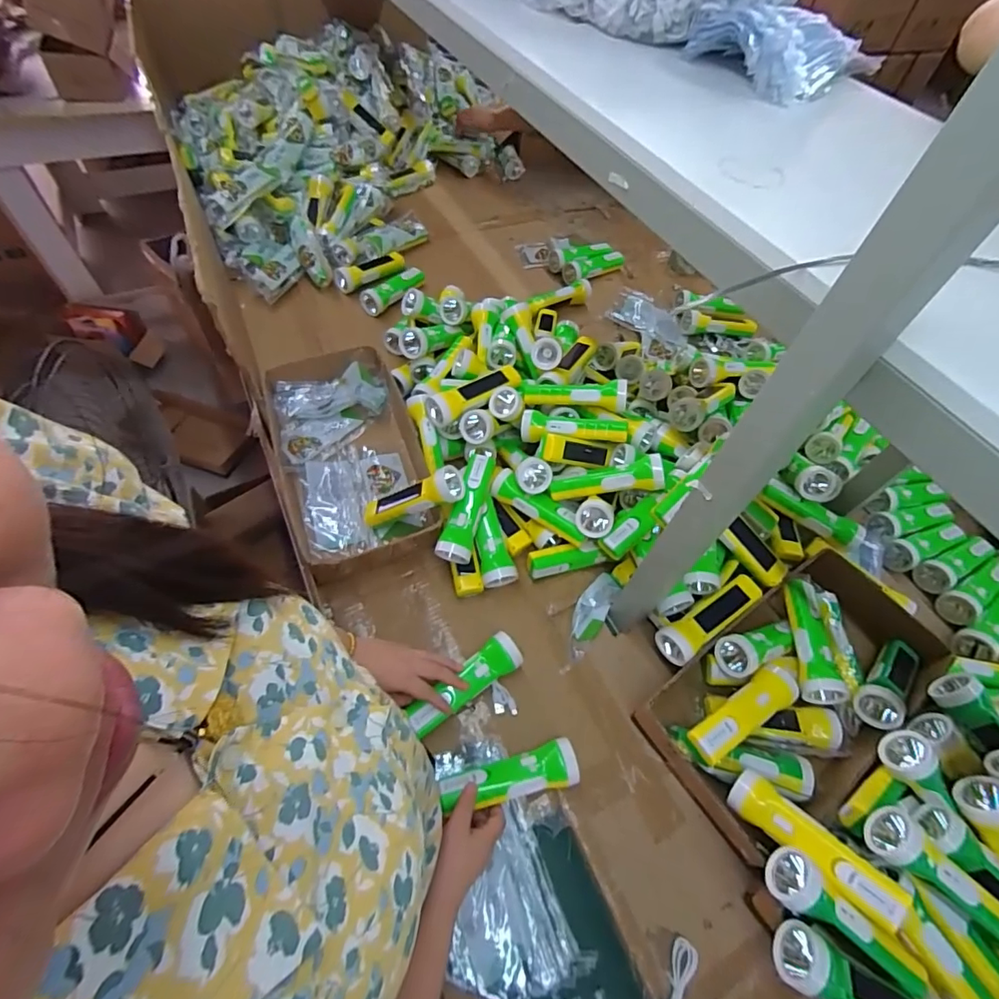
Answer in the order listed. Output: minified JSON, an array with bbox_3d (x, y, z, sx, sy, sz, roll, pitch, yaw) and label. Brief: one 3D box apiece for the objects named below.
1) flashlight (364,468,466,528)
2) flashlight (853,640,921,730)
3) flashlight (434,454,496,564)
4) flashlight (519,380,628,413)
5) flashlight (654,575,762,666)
[{"bbox_3d":[-0.139,0.002,0.777,0.180,0.050,0.054,-20,56,21],"label":"flashlight"},{"bbox_3d":[0.561,0.261,0.718,0.167,0.056,0.057,-17,58,-40],"label":"flashlight"},{"bbox_3d":[-0.049,0.012,0.775,0.049,0.052,0.170,14,58,4],"label":"flashlight"},{"bbox_3d":[0.124,-0.182,0.844,0.174,0.047,0.053,6,58,-1],"label":"flashlight"},{"bbox_3d":[0.303,0.170,0.728,0.176,0.045,0.053,-31,65,-21],"label":"flashlight"}]

